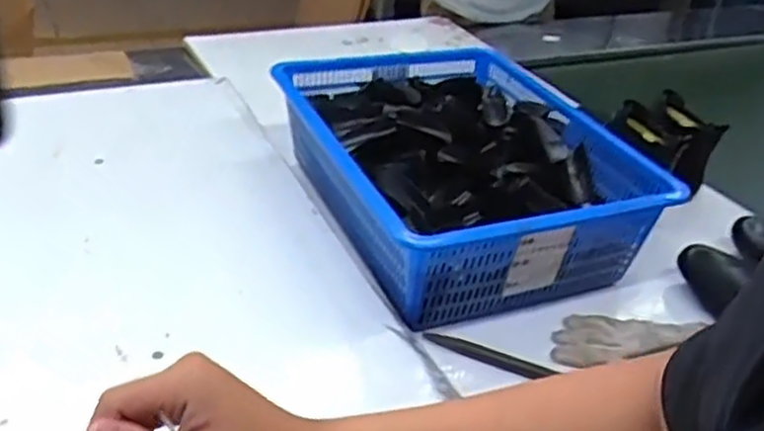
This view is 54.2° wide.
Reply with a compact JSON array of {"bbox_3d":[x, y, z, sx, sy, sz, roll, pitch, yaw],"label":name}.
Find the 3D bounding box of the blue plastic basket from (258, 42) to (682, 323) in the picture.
[{"bbox_3d":[0.094,-0.069,0.980,0.366,0.122,0.454,-11,37,-25],"label":"blue plastic basket"}]

